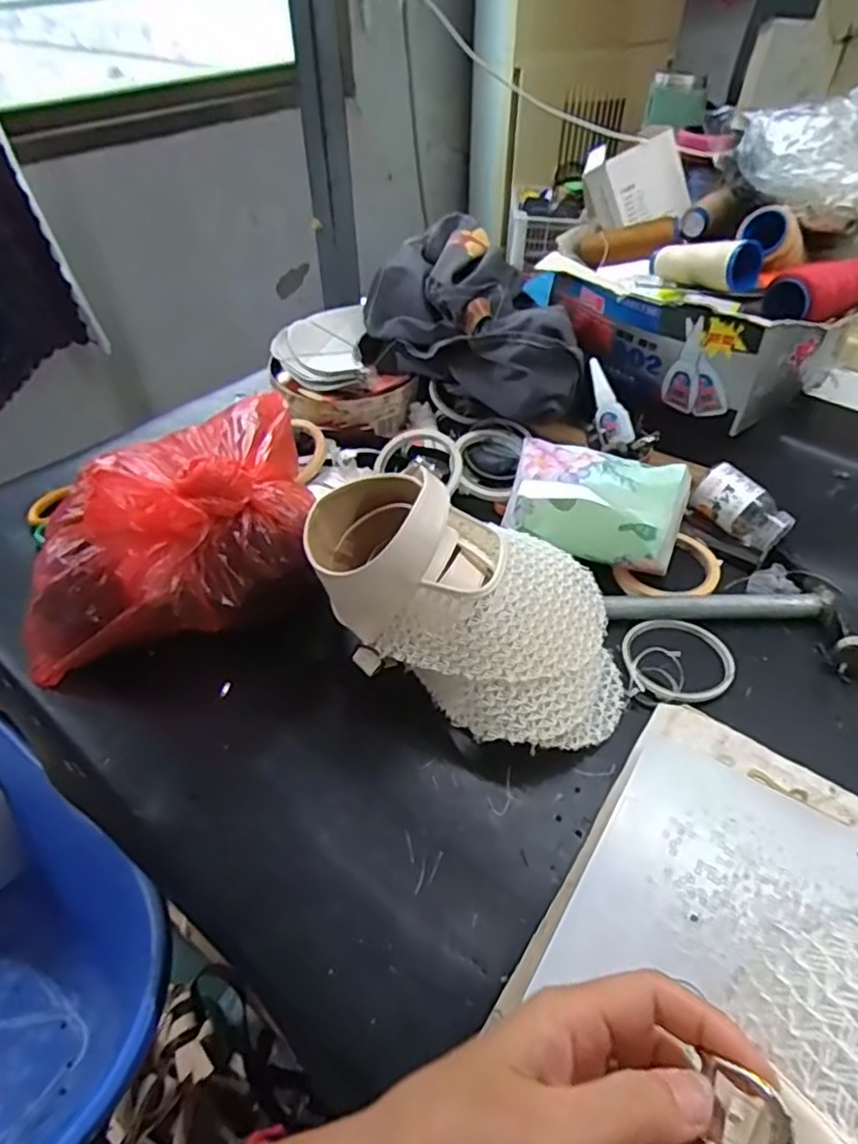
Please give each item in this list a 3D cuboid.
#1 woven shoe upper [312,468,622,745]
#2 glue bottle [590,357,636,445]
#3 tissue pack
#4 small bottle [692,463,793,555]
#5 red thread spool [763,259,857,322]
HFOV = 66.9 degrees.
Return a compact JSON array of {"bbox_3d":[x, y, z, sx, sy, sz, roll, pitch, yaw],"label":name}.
[{"bbox_3d":[0.028,0.015,0.478,0.247,0.122,0.149,18,48,18],"label":"woven shoe upper"},{"bbox_3d":[0.171,-0.161,0.624,0.030,0.012,0.087,-17,84,-15],"label":"glue bottle"},{"bbox_3d":[0.149,-0.060,0.576,0.150,0.074,0.078,15,47,16],"label":"tissue pack"},{"bbox_3d":[0.297,-0.060,0.617,0.089,0.050,0.046,43,23,12],"label":"small bottle"},{"bbox_3d":[0.349,-0.251,0.587,0.099,0.047,0.049,-21,48,-19],"label":"red thread spool"}]

